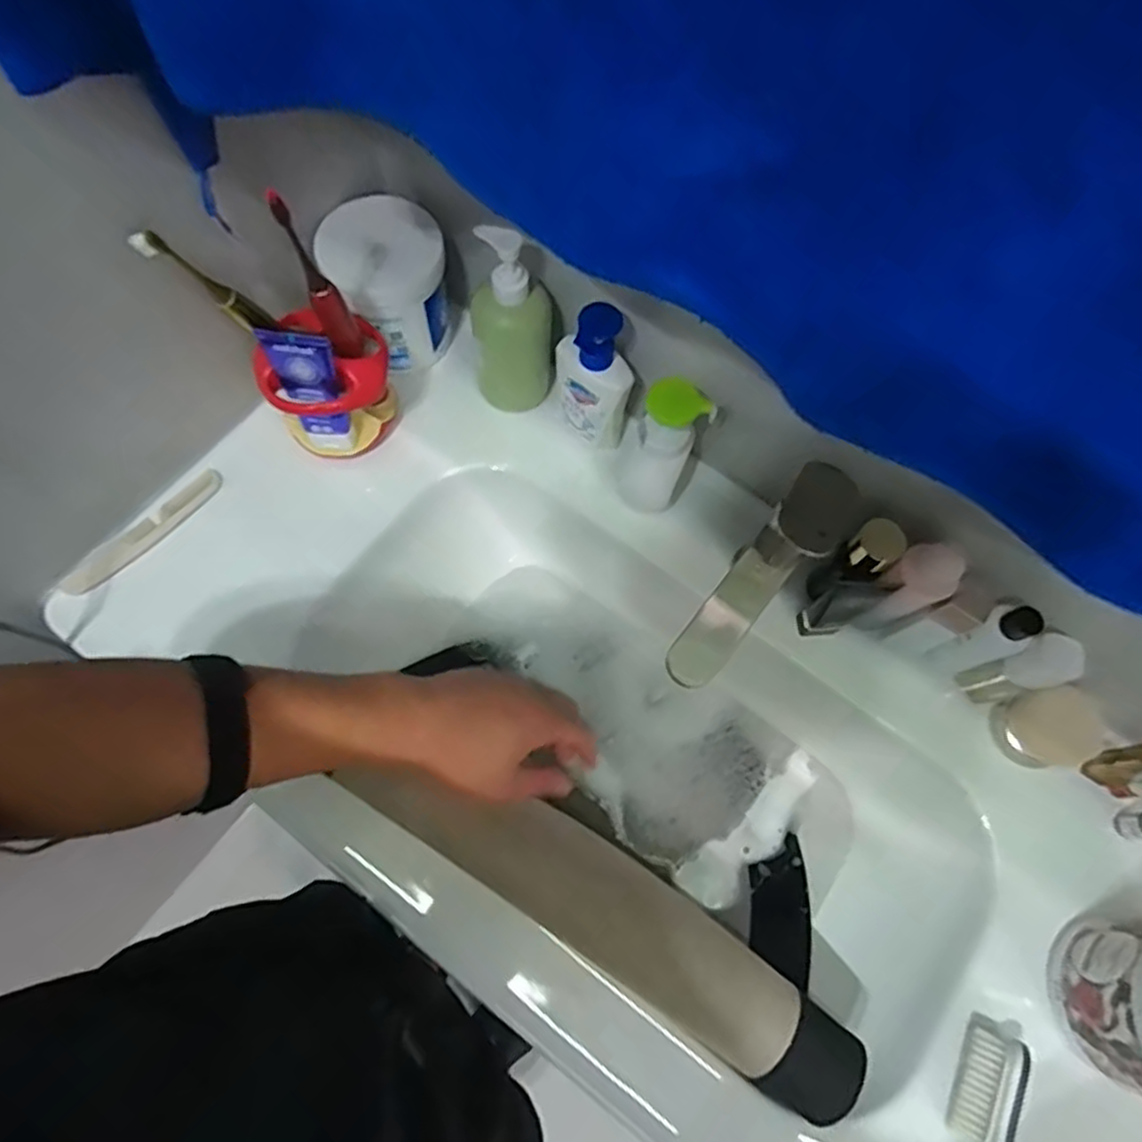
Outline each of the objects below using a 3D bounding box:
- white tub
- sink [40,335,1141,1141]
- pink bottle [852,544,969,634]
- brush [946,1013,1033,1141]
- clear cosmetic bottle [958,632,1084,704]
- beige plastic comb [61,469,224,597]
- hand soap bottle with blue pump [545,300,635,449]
[{"bbox_3d":[-0.176,-0.275,0.687,0.106,0.127,0.109,1,69,-3],"label":"white tub"},{"bbox_3d":[0.065,0.154,0.653,0.971,0.136,0.455,37,72,10],"label":"sink"},{"bbox_3d":[0.278,0.021,0.594,0.034,0.137,0.044,-31,74,-13],"label":"pink bottle"},{"bbox_3d":[0.289,0.432,0.495,0.039,0.048,0.199,19,70,4],"label":"brush"},{"bbox_3d":[0.371,0.086,0.586,0.030,0.122,0.036,-21,72,-10],"label":"clear cosmetic bottle"},{"bbox_3d":[-0.394,-0.036,0.650,0.028,0.009,0.163,40,73,11],"label":"beige plastic comb"},{"bbox_3d":[0.014,-0.174,0.643,0.082,0.171,0.041,23,70,6],"label":"hand soap bottle with blue pump"}]

